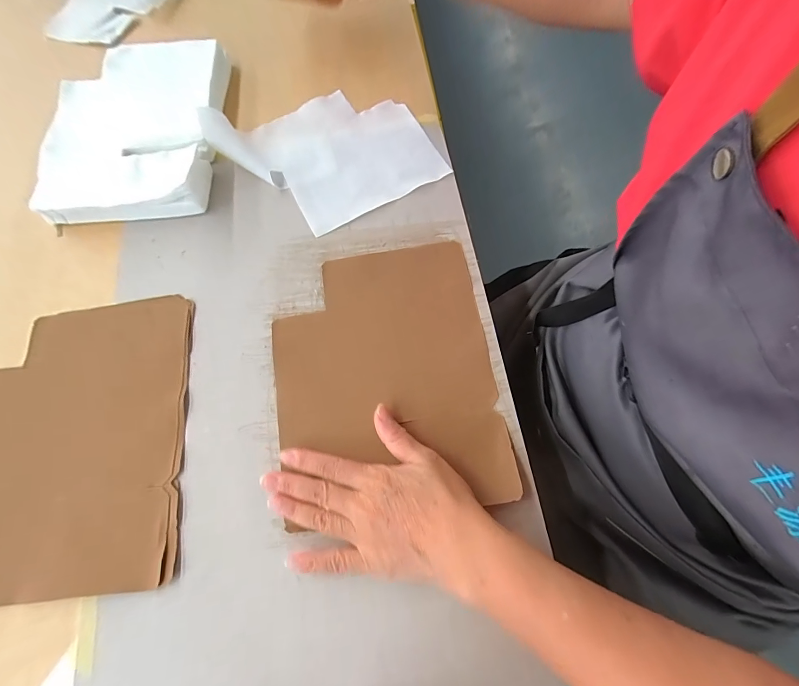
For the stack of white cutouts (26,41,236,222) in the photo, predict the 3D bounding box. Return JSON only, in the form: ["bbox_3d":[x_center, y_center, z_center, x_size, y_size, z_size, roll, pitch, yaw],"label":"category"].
[{"bbox_3d":[-0.299,-0.249,0.432,0.178,0.041,0.234,-6,71,0],"label":"stack of white cutouts"}]

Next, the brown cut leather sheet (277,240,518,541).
[{"bbox_3d":[-0.016,0.023,0.342,0.192,0.011,0.236,-9,69,0],"label":"brown cut leather sheet"}]

